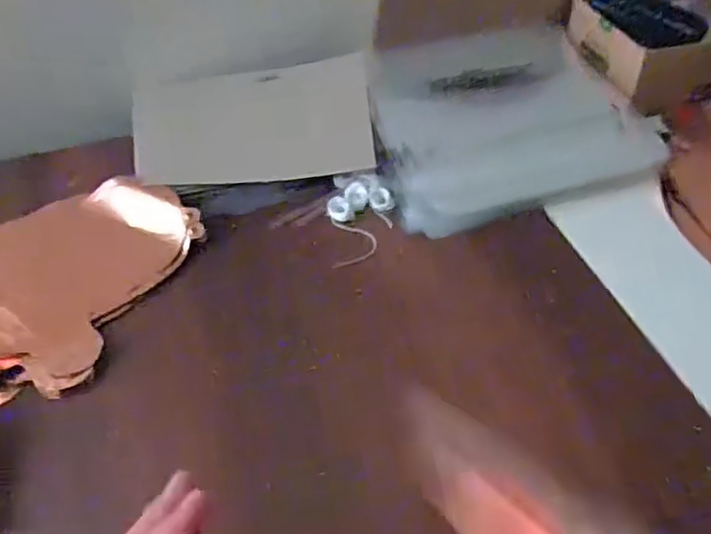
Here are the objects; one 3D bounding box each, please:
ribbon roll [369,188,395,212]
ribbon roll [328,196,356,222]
[{"bbox_3d":[0.022,-0.055,0.545,0.020,0.009,0.021,-1,46,1],"label":"ribbon roll"},{"bbox_3d":[-0.012,-0.046,0.538,0.018,0.009,0.023,-21,49,-18],"label":"ribbon roll"}]

